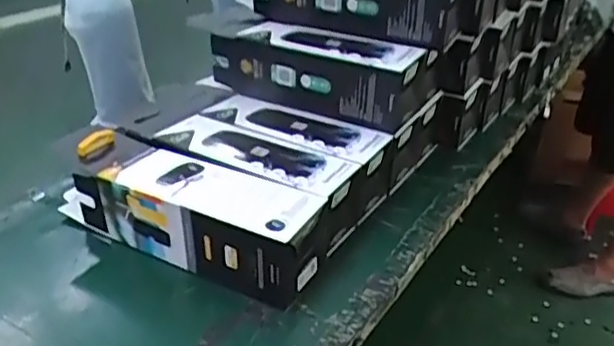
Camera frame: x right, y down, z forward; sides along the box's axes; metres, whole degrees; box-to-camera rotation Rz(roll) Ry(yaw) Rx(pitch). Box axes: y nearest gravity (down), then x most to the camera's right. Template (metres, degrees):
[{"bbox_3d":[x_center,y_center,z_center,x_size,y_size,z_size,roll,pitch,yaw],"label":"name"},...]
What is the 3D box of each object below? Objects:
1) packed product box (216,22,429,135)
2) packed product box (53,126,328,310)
[{"bbox_3d":[0.009,-0.123,0.742,0.236,0.077,0.079,18,32,22],"label":"packed product box"},{"bbox_3d":[-0.116,0.034,0.600,0.274,0.086,0.077,16,31,26],"label":"packed product box"}]

